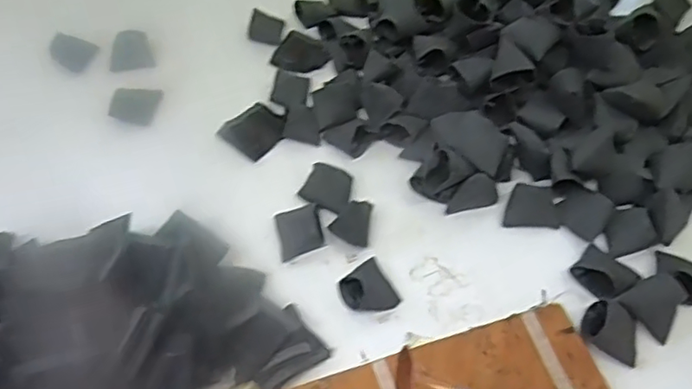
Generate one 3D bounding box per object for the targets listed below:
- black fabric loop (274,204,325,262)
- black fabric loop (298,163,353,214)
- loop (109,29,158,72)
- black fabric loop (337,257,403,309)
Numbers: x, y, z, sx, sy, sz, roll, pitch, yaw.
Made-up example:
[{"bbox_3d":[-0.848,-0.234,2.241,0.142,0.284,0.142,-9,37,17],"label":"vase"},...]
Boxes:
[{"bbox_3d":[-0.036,0.028,0.465,0.034,0.009,0.041,-13,55,-7],"label":"black fabric loop"},{"bbox_3d":[-0.014,-0.005,0.484,0.040,0.014,0.037,18,57,15],"label":"black fabric loop"},{"bbox_3d":[-0.212,-0.141,0.587,0.043,0.024,0.032,-10,54,-5],"label":"loop"},{"bbox_3d":[0.016,0.069,0.436,0.035,0.011,0.039,-24,57,-14],"label":"black fabric loop"}]

